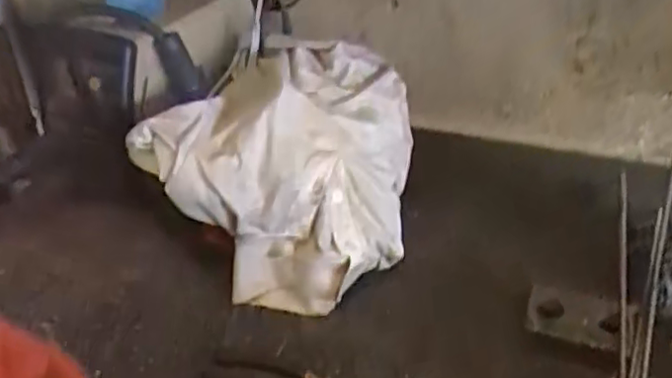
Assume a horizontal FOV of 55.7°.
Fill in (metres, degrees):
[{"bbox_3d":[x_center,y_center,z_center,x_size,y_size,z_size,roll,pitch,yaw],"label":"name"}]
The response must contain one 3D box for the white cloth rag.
[{"bbox_3d":[-0.048,-0.025,0.763,0.270,0.210,0.272,9,34,16],"label":"white cloth rag"}]

